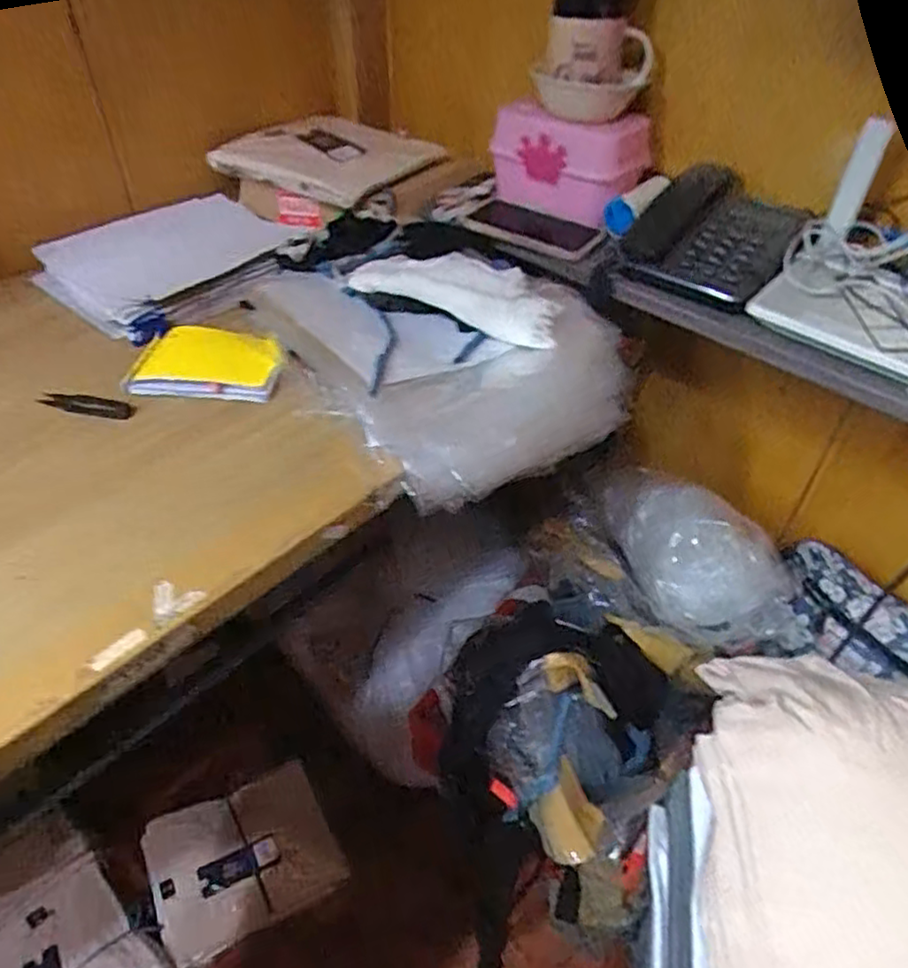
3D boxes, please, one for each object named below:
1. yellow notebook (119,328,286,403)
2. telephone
[{"bbox_3d":[-0.249,-0.131,0.708,0.150,0.025,0.106,3,43,2],"label":"yellow notebook"},{"bbox_3d":[0.274,-0.267,0.717,0.151,0.065,0.153,26,49,25],"label":"telephone"}]

